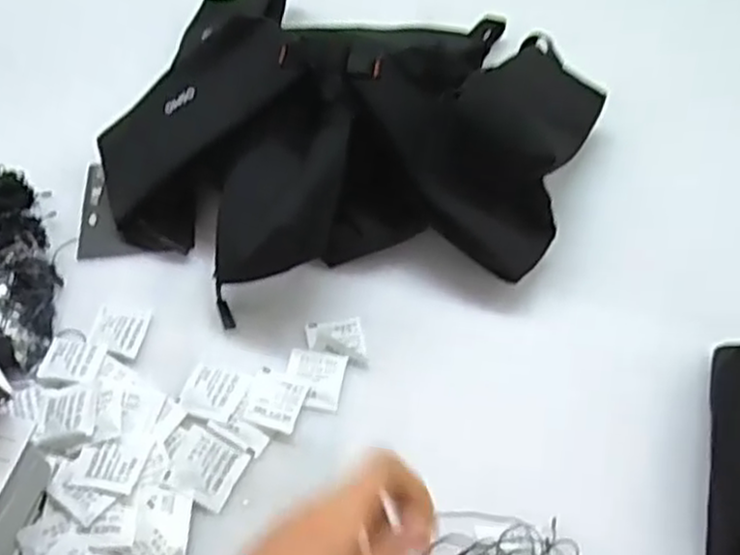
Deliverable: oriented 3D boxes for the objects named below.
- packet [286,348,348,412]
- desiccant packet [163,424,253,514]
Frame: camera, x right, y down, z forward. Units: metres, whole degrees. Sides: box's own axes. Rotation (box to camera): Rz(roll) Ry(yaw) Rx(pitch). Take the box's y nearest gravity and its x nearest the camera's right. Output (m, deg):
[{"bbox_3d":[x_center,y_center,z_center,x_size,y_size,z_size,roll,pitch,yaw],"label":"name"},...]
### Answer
[{"bbox_3d":[-0.038,0.069,0.505,0.039,0.006,0.041,10,56,6],"label":"packet"},{"bbox_3d":[-0.103,0.120,0.467,0.043,0.010,0.040,23,58,14],"label":"desiccant packet"}]

